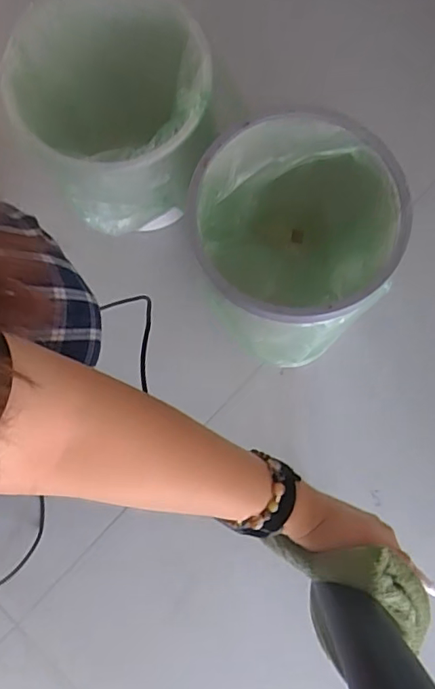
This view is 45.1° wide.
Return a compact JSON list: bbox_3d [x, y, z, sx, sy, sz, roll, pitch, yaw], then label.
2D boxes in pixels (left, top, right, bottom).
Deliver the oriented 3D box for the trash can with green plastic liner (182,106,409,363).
[{"bbox_3d":[0.080,-0.096,0.572,0.196,0.215,0.204,-29,80,-5],"label":"trash can with green plastic liner"}]

